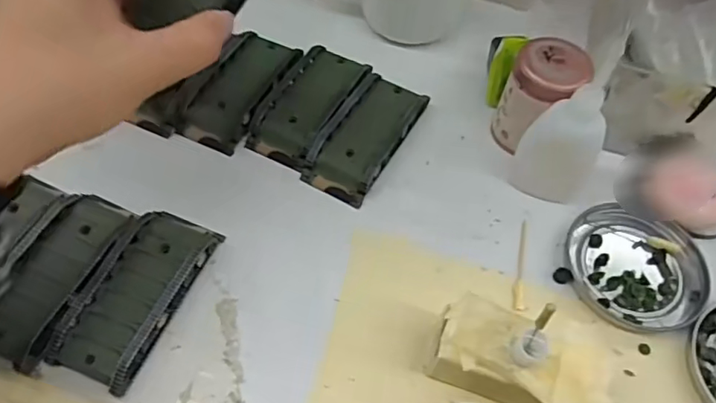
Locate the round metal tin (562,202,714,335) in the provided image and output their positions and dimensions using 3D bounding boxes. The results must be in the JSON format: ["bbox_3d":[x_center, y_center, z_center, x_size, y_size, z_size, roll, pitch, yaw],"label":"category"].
[{"bbox_3d":[0.162,0.036,0.324,0.074,0.010,0.078,1,58,-2],"label":"round metal tin"}]

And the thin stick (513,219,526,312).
[{"bbox_3d":[0.094,0.035,0.319,0.007,0.004,0.059,10,58,3],"label":"thin stick"}]

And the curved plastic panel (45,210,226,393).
[{"bbox_3d":[-0.115,0.047,0.291,0.043,0.020,0.094,21,59,10],"label":"curved plastic panel"}]

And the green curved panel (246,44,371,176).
[{"bbox_3d":[-0.033,-0.068,0.368,0.046,0.011,0.094,25,60,12],"label":"green curved panel"}]

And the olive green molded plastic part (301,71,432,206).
[{"bbox_3d":[0.006,-0.044,0.358,0.044,0.017,0.095,26,60,13],"label":"olive green molded plastic part"}]

